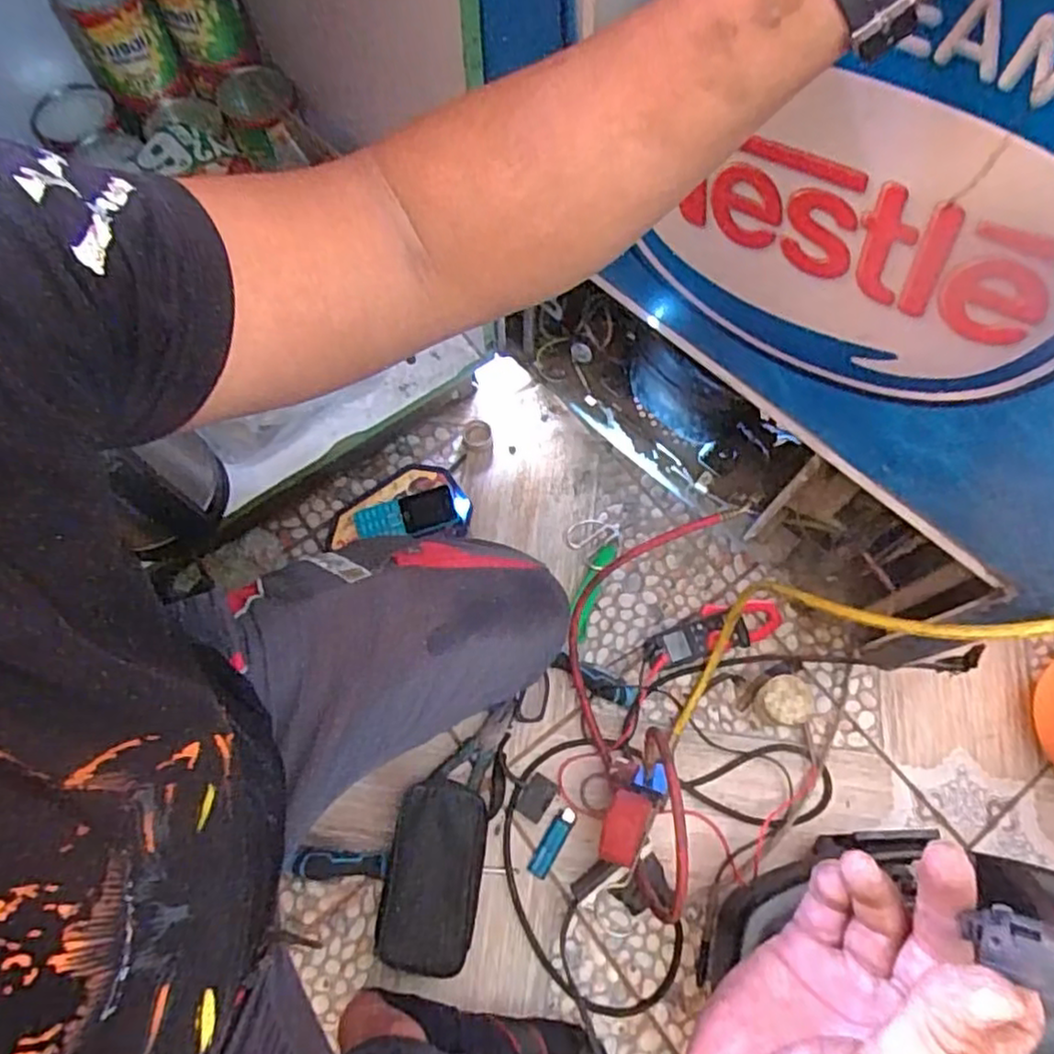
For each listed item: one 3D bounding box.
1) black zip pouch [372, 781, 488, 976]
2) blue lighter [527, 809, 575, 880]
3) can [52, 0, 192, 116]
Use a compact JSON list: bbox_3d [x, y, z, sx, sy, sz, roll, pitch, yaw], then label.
[{"bbox_3d":[-0.100,0.382,0.763,0.103,0.028,0.190,11,80,-11],"label":"black zip pouch"},{"bbox_3d":[0.029,0.362,0.798,0.024,0.011,0.080,29,72,10],"label":"blue lighter"},{"bbox_3d":[-0.500,-0.605,0.865,0.106,0.136,0.095,-30,72,-11],"label":"can"}]

